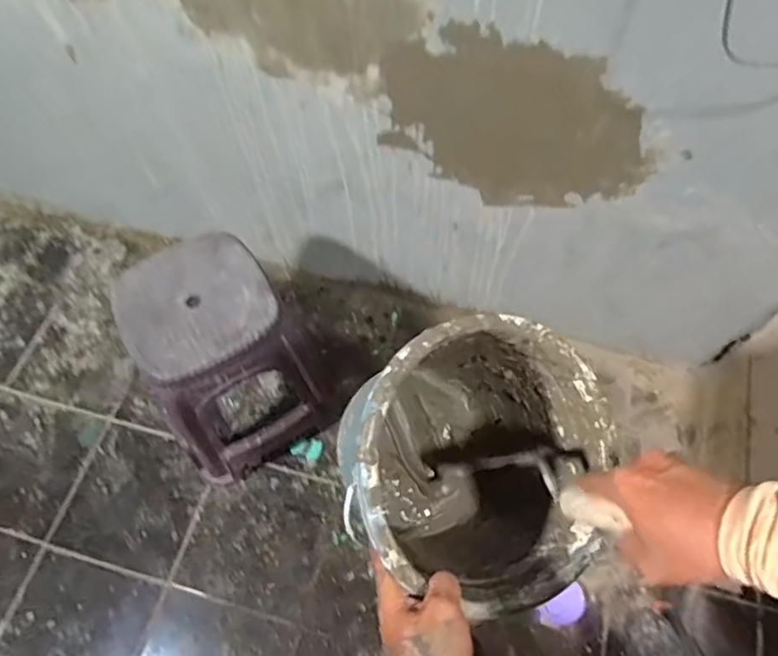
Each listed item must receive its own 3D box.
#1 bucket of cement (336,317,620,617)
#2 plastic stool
[{"bbox_3d":[0.085,0.133,0.582,0.225,0.243,0.250,15,63,8],"label":"bucket of cement"},{"bbox_3d":[-0.330,0.076,1.296,0.358,0.479,0.311,-29,65,-15],"label":"plastic stool"}]

